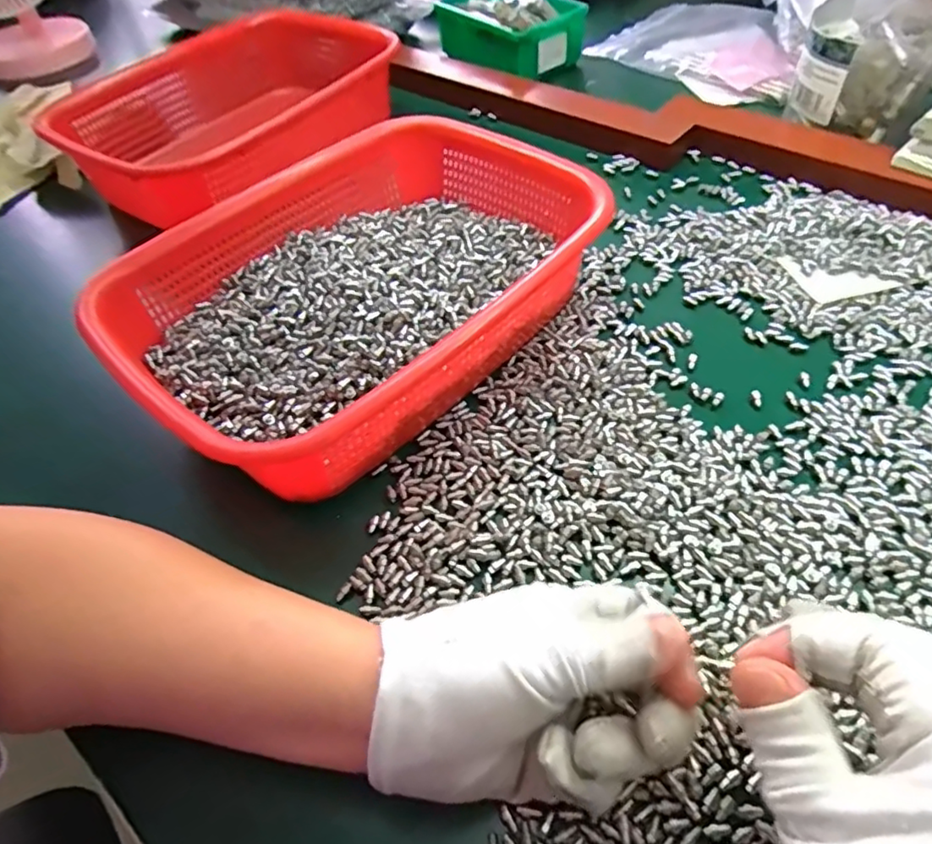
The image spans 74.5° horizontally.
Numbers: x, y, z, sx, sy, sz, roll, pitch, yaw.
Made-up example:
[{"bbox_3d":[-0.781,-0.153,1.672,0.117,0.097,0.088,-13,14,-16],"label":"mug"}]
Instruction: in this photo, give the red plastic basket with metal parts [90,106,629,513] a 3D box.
[{"bbox_3d":[-0.063,-0.085,0.378,0.211,0.064,0.279,35,63,28],"label":"red plastic basket with metal parts"}]

